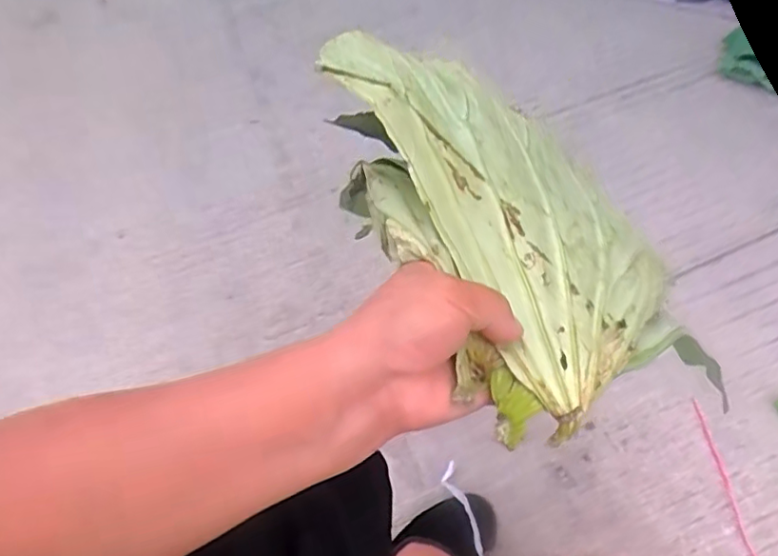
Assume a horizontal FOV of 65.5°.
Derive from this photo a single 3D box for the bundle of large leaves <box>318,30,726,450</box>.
[{"bbox_3d":[0.071,-0.038,0.397,0.217,0.080,0.273,-12,66,-34],"label":"bundle of large leaves"}]

